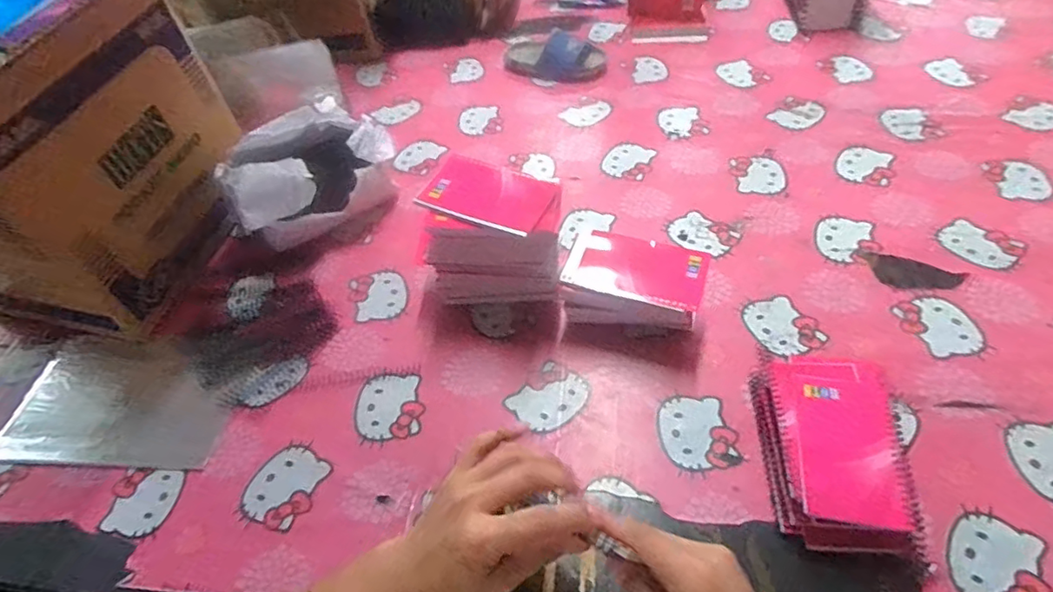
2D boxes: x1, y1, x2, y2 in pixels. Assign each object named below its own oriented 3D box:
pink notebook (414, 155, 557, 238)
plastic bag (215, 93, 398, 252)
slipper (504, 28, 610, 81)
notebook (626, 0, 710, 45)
[{"bbox_3d":[-0.041,-0.106,0.593,0.129,0.008,0.071,19,71,13],"label":"pink notebook"},{"bbox_3d":[-0.286,-0.153,0.761,0.148,0.130,0.198,30,60,26],"label":"plastic bag"},{"bbox_3d":[0.048,-0.417,0.982,0.181,0.054,0.085,11,53,14],"label":"slipper"},{"bbox_3d":[0.250,-0.509,1.014,0.139,0.114,0.025,5,26,12],"label":"notebook"}]

